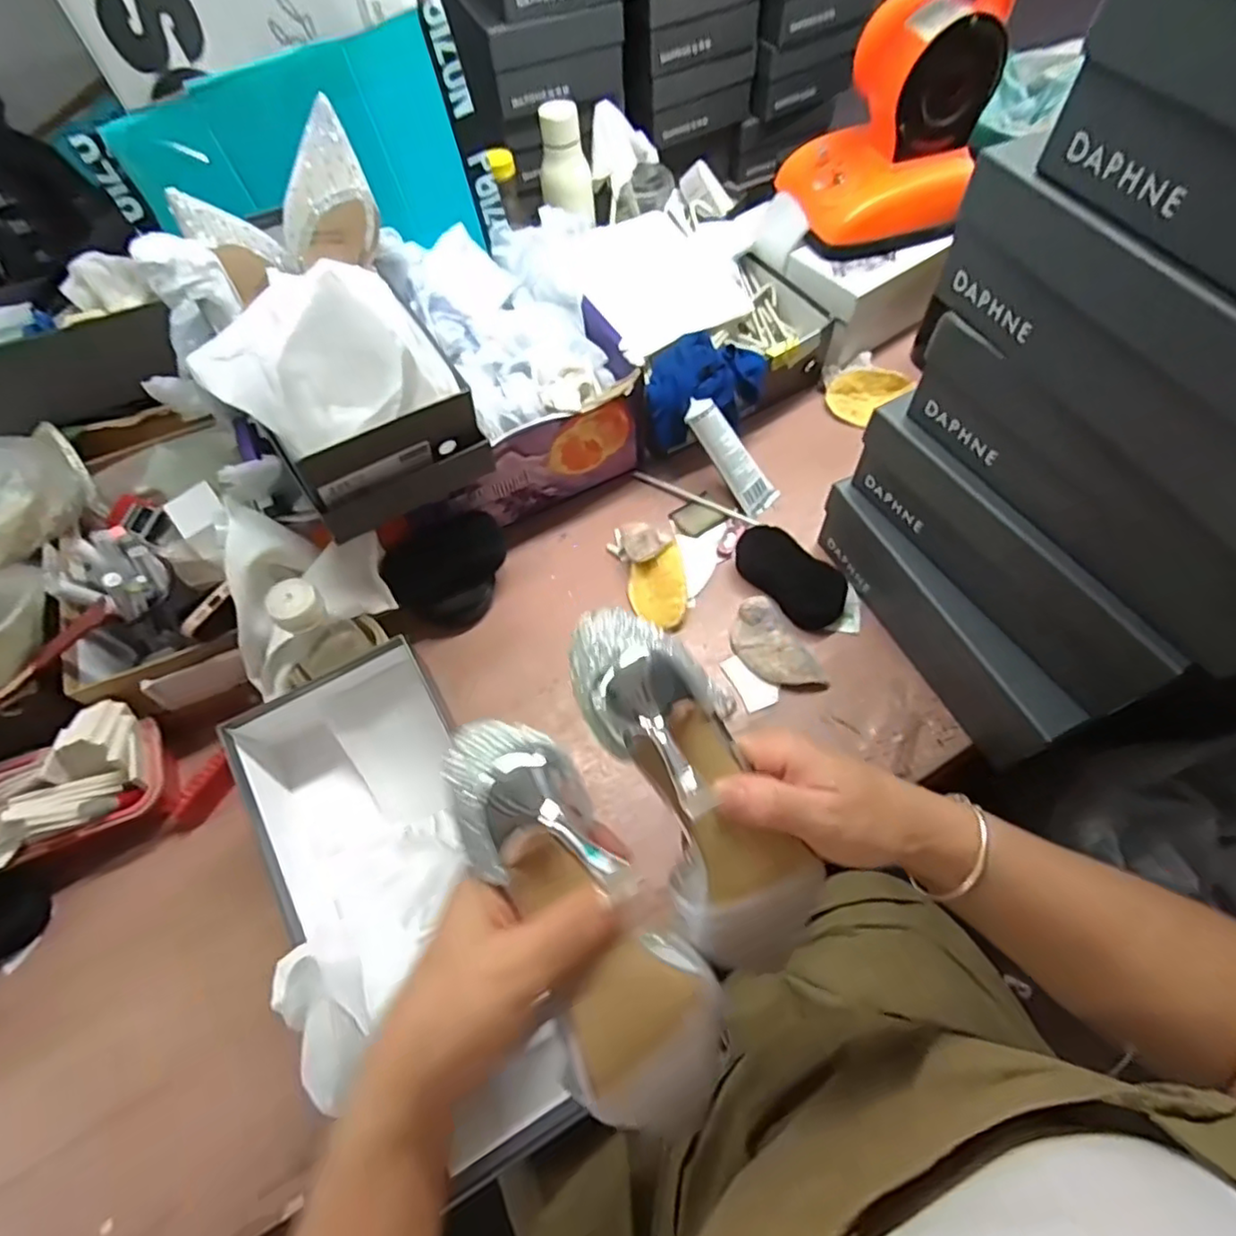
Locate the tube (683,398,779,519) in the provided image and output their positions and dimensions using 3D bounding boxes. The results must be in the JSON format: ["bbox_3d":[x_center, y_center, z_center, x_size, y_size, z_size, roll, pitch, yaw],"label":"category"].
[{"bbox_3d":[0.129,-0.183,0.727,0.046,0.025,0.145,-48,111,-21],"label":"tube"}]

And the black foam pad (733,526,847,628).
[{"bbox_3d":[0.183,-0.047,0.685,0.060,0.026,0.130,-35,64,-15],"label":"black foam pad"}]

